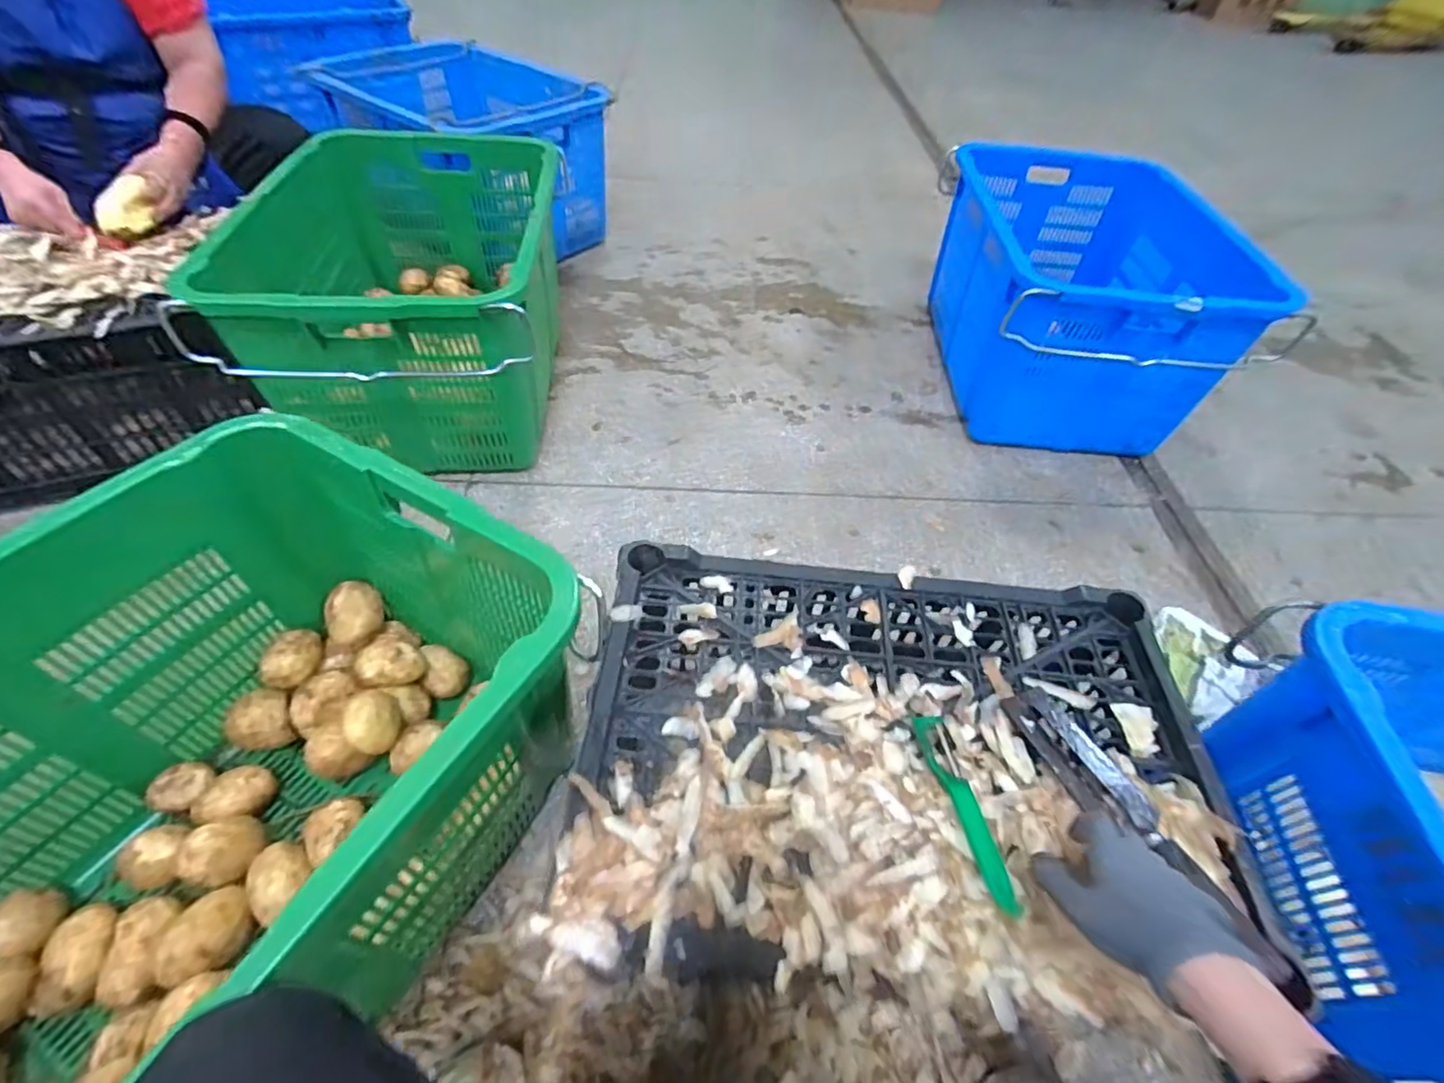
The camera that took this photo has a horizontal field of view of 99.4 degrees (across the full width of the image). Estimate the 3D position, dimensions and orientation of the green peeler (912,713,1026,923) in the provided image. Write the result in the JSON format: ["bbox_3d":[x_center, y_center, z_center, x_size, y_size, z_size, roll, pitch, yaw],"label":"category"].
[{"bbox_3d":[0.197,0.217,0.502,0.031,0.021,0.156,-5,51,-8],"label":"green peeler"}]

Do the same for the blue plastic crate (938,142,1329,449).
[{"bbox_3d":[0.665,-0.468,1.193,0.397,0.343,0.611,5,50,0],"label":"blue plastic crate"}]

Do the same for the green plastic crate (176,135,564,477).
[{"bbox_3d":[-0.557,-0.474,1.162,0.478,0.329,0.709,-2,50,-6],"label":"green plastic crate"}]

